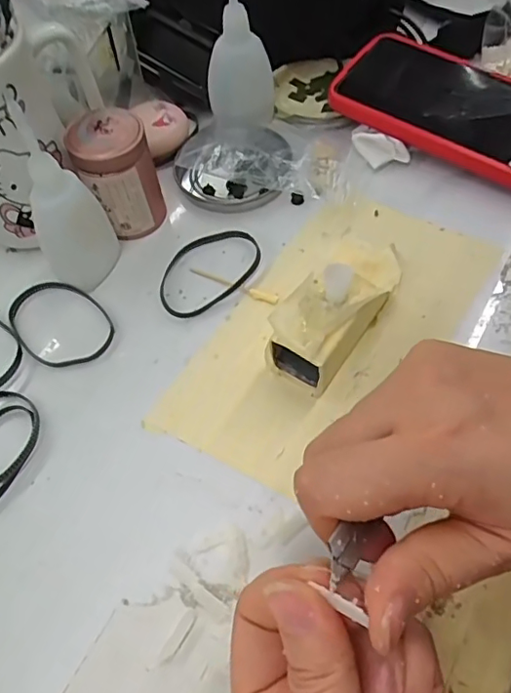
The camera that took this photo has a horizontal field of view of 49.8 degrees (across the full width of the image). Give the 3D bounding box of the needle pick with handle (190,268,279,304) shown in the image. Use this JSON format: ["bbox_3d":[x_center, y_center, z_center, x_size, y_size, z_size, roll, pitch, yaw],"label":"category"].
[{"bbox_3d":[-0.014,-0.036,0.326,0.058,0.004,0.007,22,62,15],"label":"needle pick with handle"}]

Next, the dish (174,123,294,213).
[{"bbox_3d":[-0.013,-0.126,0.370,0.073,0.019,0.073,4,59,6],"label":"dish"}]

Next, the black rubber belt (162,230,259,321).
[{"bbox_3d":[-0.029,-0.047,0.333,0.072,0.005,0.047,-35,63,-17],"label":"black rubber belt"}]

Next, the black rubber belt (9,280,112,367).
[{"bbox_3d":[-0.114,-0.014,0.318,0.069,0.004,0.049,36,67,22],"label":"black rubber belt"}]

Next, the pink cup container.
[{"bbox_3d":[-0.083,-0.103,0.335,0.044,0.065,0.038,-24,60,-11],"label":"pink cup container"}]

